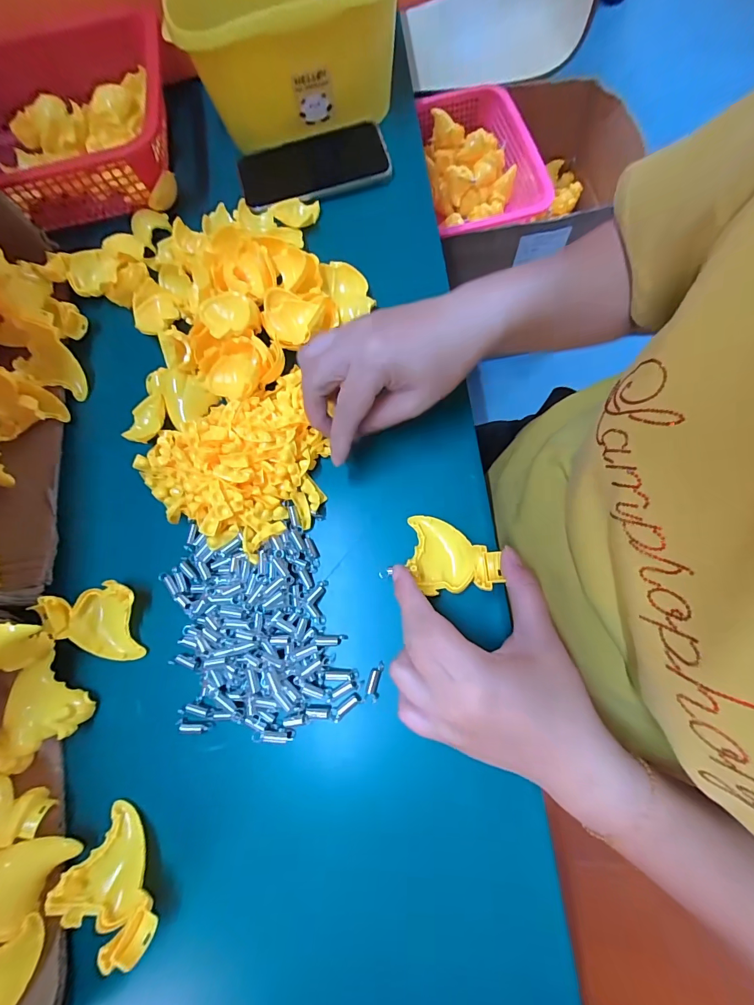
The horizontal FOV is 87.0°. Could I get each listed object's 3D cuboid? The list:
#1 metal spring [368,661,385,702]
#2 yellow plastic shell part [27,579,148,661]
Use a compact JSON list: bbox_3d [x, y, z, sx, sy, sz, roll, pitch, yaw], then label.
[{"bbox_3d":[-0.001,0.125,0.280,0.009,0.008,0.026,11,76,7],"label":"metal spring"},{"bbox_3d":[-0.209,0.089,0.290,0.063,0.026,0.056,-8,74,2],"label":"yellow plastic shell part"}]

